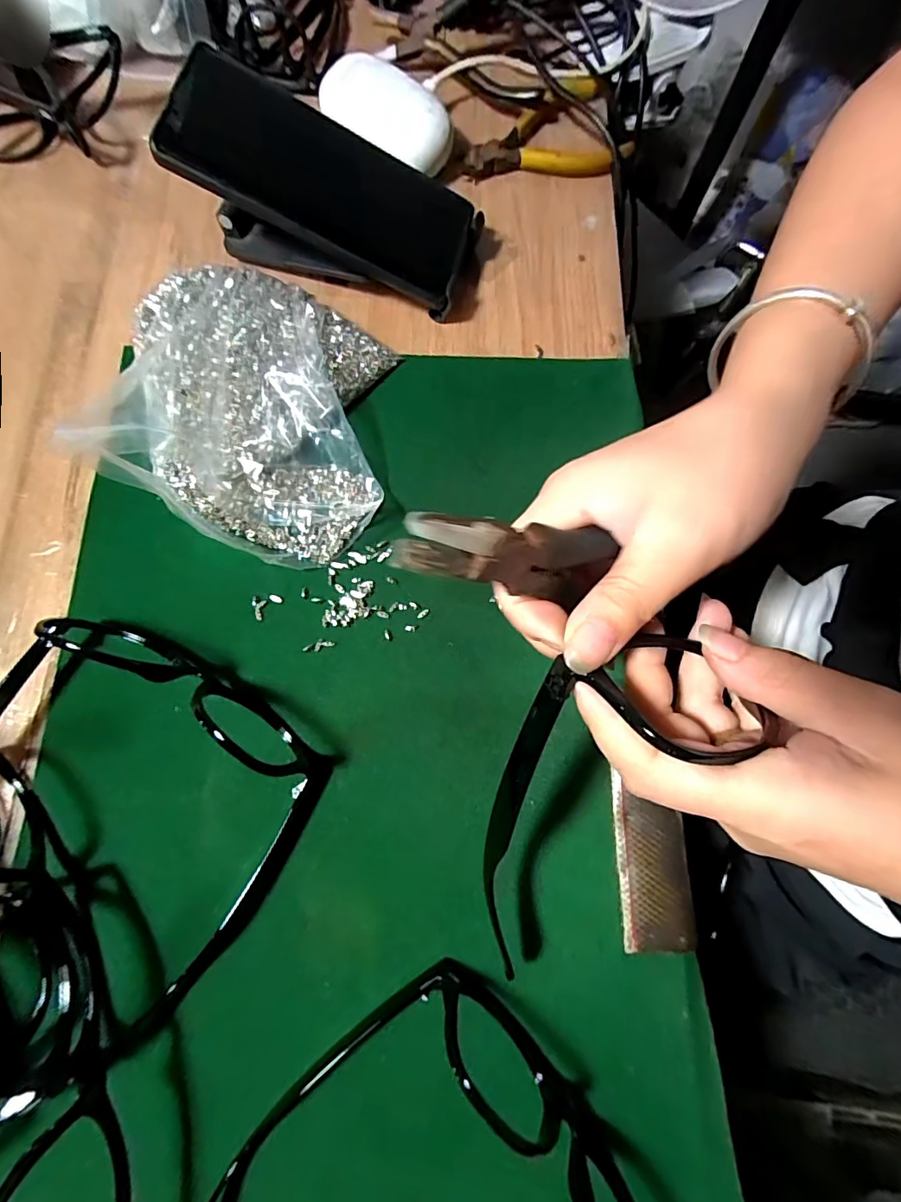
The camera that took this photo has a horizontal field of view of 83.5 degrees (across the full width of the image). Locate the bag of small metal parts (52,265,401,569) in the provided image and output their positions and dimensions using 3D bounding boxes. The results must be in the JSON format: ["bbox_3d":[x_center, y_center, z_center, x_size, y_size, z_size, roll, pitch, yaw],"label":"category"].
[{"bbox_3d":[-0.109,-0.108,0.280,0.164,0.038,0.150,20,77,5],"label":"bag of small metal parts"}]

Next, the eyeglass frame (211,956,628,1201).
[{"bbox_3d":[-0.007,0.258,0.182,0.158,0.050,0.161,-39,79,-9],"label":"eyeglass frame"}]

